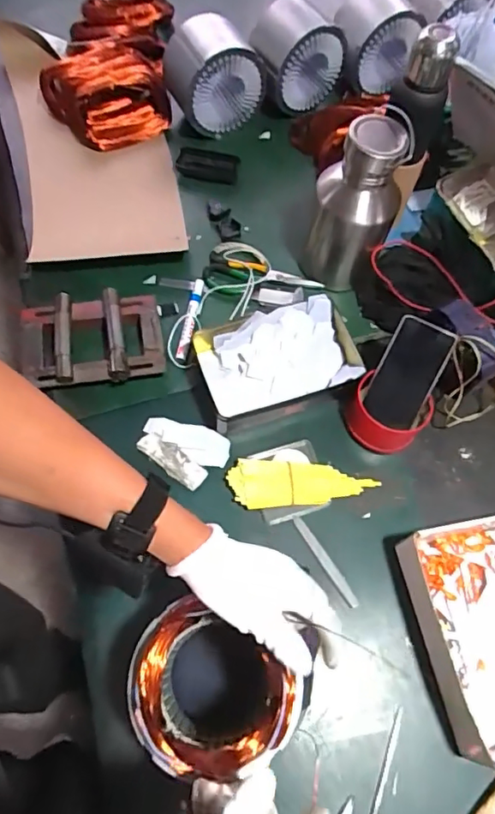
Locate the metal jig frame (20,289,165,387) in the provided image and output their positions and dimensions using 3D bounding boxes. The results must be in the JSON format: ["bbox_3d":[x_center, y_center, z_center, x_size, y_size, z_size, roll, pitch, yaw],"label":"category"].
[{"bbox_3d":[-0.221,-0.091,0.757,0.194,0.057,0.137,-8,65,-4],"label":"metal jig frame"}]

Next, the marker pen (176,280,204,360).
[{"bbox_3d":[-0.087,-0.134,0.799,0.017,0.017,0.138,8,65,3],"label":"marker pen"}]

